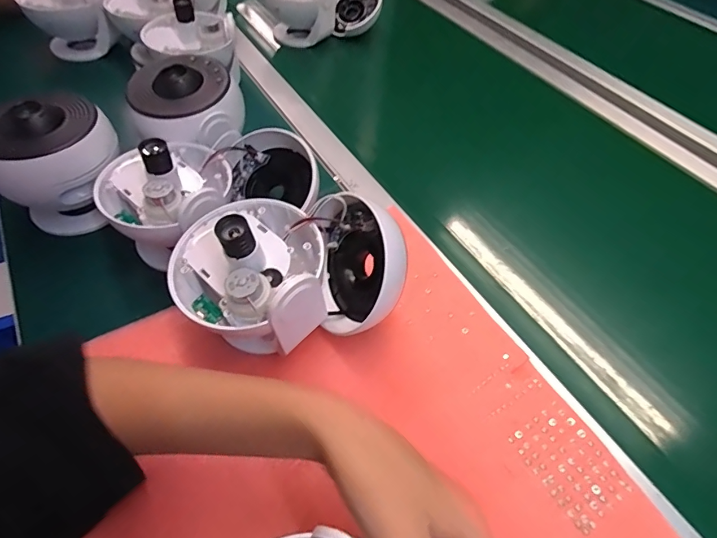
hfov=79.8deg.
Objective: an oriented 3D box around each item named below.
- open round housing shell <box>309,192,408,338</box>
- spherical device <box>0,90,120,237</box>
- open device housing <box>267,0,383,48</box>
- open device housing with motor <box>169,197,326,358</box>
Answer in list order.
[{"bbox_3d":[-0.009,-0.005,0.367,0.061,0.115,0.115,-8,58,-39],"label":"open round housing shell"},{"bbox_3d":[-0.294,-0.100,0.423,0.088,0.121,0.108,37,59,23],"label":"spherical device"},{"bbox_3d":[-0.058,-0.457,0.745,0.191,0.130,0.124,-2,47,-8],"label":"open device housing"},{"bbox_3d":[-0.085,0.001,0.338,0.109,0.092,0.112,-22,57,-19],"label":"open device housing with motor"}]

